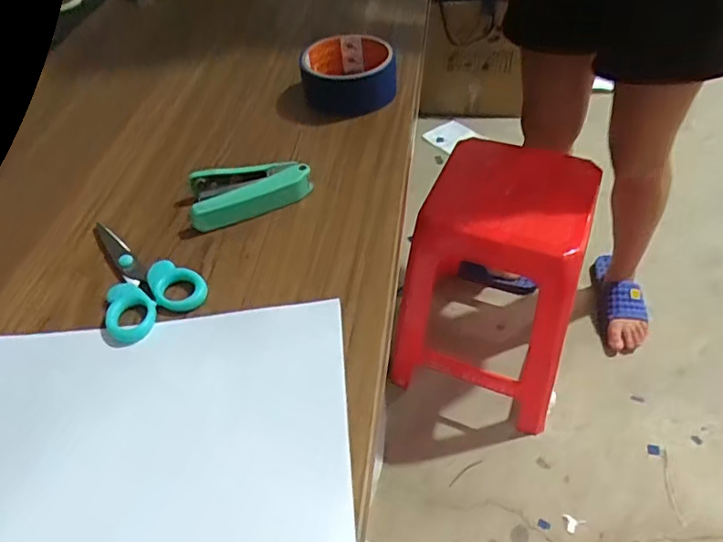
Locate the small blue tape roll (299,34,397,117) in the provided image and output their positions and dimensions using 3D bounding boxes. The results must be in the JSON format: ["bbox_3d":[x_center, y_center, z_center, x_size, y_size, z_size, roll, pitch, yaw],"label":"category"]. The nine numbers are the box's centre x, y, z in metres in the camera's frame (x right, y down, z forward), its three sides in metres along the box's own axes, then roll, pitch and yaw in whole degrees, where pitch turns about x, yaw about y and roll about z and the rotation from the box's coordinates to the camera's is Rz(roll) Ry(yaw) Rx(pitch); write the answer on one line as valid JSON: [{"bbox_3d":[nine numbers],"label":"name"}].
[{"bbox_3d":[-0.011,-0.181,0.502,0.085,0.048,0.077,1,48,5],"label":"small blue tape roll"}]

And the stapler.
[{"bbox_3d":[-0.081,-0.056,0.406,0.088,0.029,0.042,-11,48,-6],"label":"stapler"}]

